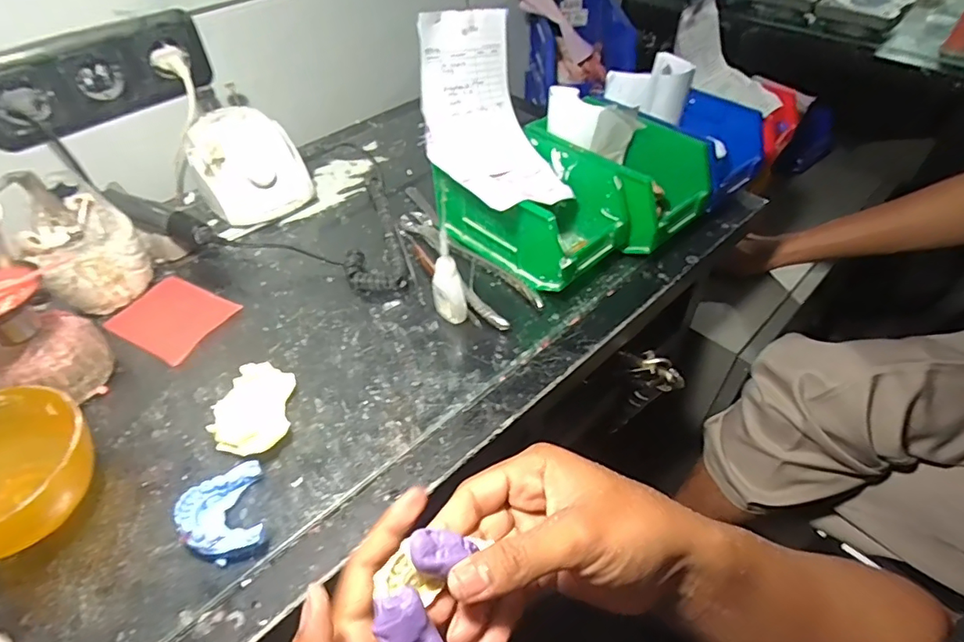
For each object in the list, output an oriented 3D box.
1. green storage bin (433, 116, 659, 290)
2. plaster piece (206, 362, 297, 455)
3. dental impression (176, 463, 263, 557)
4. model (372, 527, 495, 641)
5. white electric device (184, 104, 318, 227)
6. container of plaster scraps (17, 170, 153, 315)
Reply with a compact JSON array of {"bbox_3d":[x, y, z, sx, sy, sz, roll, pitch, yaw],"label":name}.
[{"bbox_3d":[0.057,-0.108,0.512,0.131,0.095,0.160,-26,52,-22],"label":"green storage bin"},{"bbox_3d":[-0.172,0.068,0.396,0.052,0.027,0.071,-5,47,-5],"label":"plaster piece"},{"bbox_3d":[-0.167,0.124,0.339,0.046,0.026,0.059,-16,49,-14],"label":"dental impression"},{"bbox_3d":[-0.032,0.133,0.250,0.037,0.028,0.062,25,61,-22],"label":"model"},{"bbox_3d":[-0.263,-0.174,0.589,0.113,0.080,0.134,-25,52,-21],"label":"white electric device"},{"bbox_3d":[-0.354,-0.064,0.472,0.077,0.096,0.073,-32,55,-26],"label":"container of plaster scraps"}]

